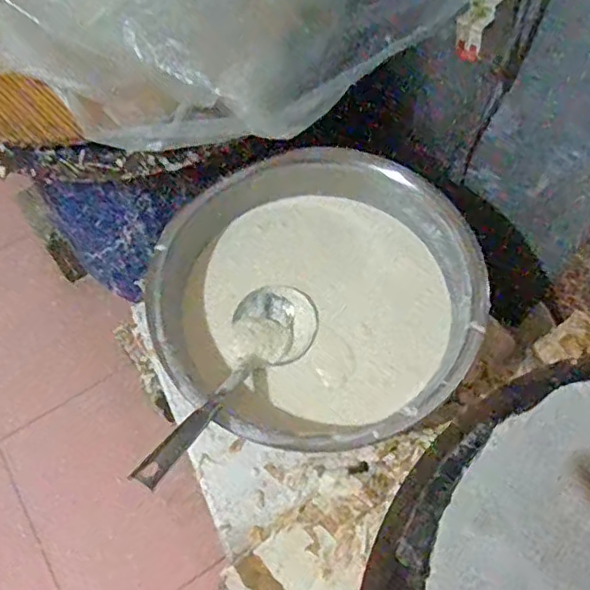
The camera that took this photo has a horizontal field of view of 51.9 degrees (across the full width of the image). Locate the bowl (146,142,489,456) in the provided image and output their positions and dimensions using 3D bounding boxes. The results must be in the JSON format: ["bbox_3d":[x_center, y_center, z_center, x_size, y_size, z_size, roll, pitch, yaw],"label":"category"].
[{"bbox_3d":[0.037,0.013,0.812,0.390,0.178,0.393,0,62,1],"label":"bowl"}]

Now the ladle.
[{"bbox_3d":[-0.079,0.095,0.683,0.098,0.072,0.330,26,36,14],"label":"ladle"}]

